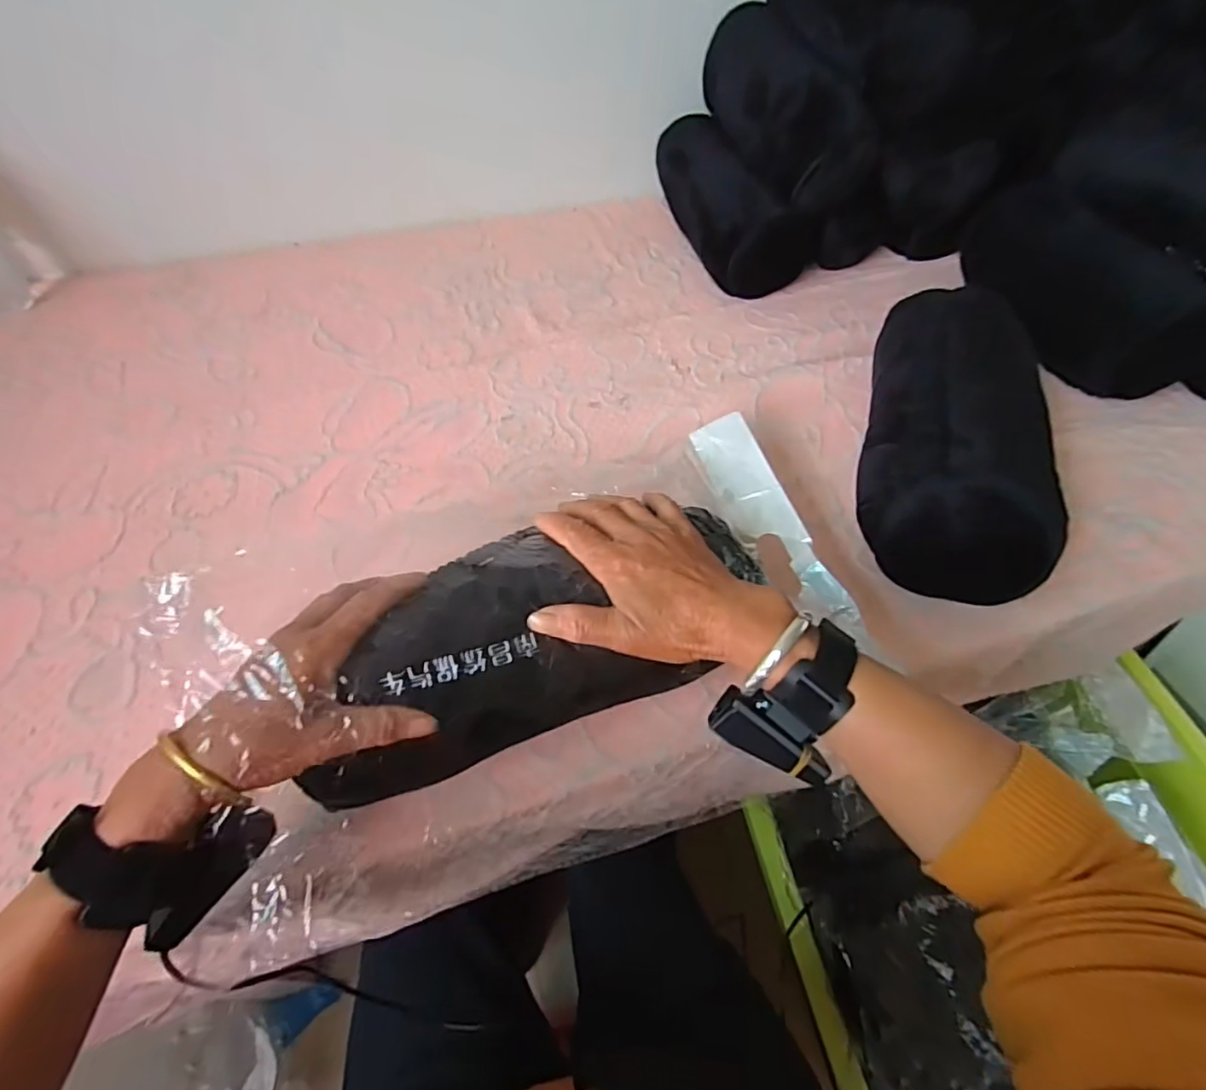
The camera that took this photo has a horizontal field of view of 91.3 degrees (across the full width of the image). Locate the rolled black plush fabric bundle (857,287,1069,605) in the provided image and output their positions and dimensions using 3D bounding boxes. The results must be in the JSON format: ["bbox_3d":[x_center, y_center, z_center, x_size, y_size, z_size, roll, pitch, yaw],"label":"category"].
[{"bbox_3d":[0.304,-0.101,0.516,0.139,0.097,0.296,15,57,8],"label":"rolled black plush fabric bundle"}]

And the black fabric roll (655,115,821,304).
[{"bbox_3d":[0.176,-0.467,0.791,0.139,0.126,0.291,-9,55,-9],"label":"black fabric roll"}]

